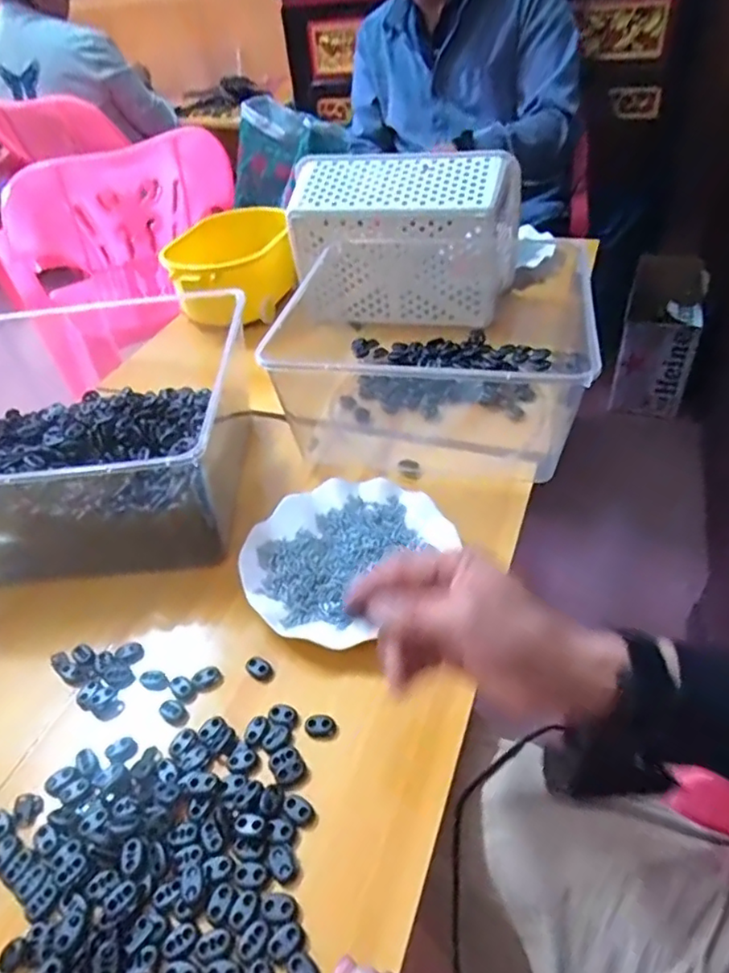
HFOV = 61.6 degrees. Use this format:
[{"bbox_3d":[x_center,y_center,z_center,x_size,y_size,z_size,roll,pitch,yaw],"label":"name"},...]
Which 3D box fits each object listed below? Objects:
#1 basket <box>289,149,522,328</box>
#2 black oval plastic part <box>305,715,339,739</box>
[{"bbox_3d":[0.052,-0.330,0.825,0.283,0.177,0.125,8,44,17],"label":"basket"},{"bbox_3d":[-0.031,0.171,0.438,0.023,0.006,0.016,0,43,8],"label":"black oval plastic part"}]

